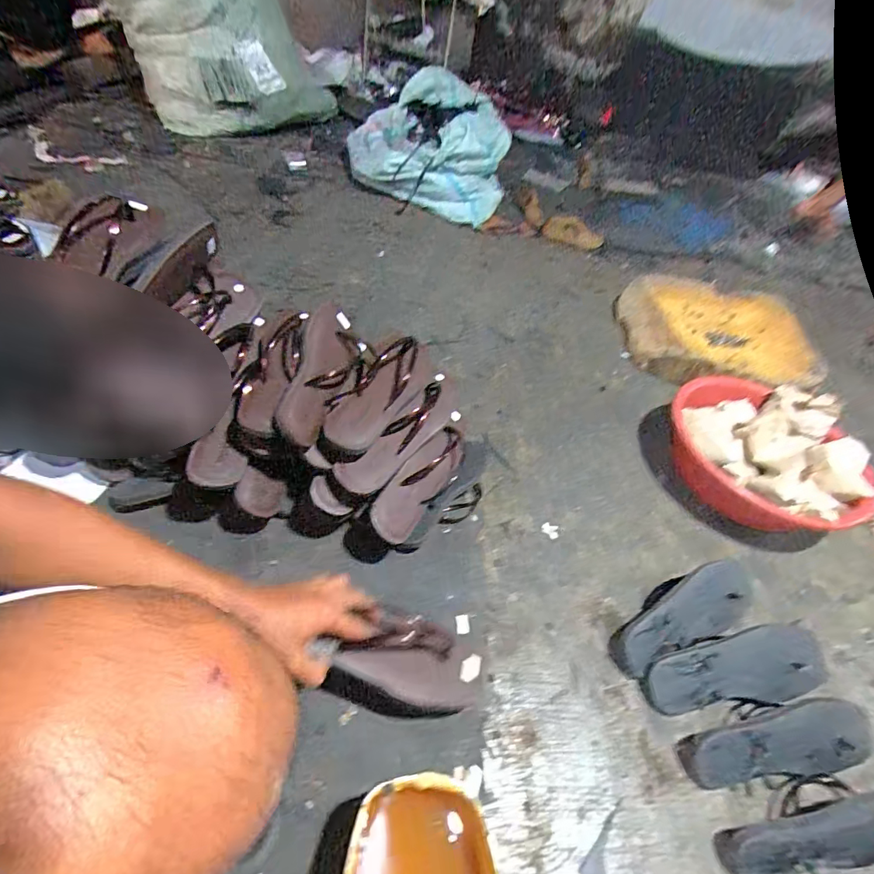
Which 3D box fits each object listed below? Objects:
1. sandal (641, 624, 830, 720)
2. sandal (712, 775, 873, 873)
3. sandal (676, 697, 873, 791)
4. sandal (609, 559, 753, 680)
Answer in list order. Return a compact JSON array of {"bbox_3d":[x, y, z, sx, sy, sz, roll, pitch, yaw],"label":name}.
[{"bbox_3d":[0.412,0.318,0.611,0.275,0.062,0.090,-4,49,-17],"label":"sandal"},{"bbox_3d":[0.440,0.429,0.496,0.262,0.071,0.074,3,47,-12],"label":"sandal"},{"bbox_3d":[0.417,0.379,0.557,0.243,0.036,0.079,-6,73,-7],"label":"sandal"},{"bbox_3d":[0.364,0.256,0.661,0.271,0.052,0.089,-11,52,-23],"label":"sandal"}]

